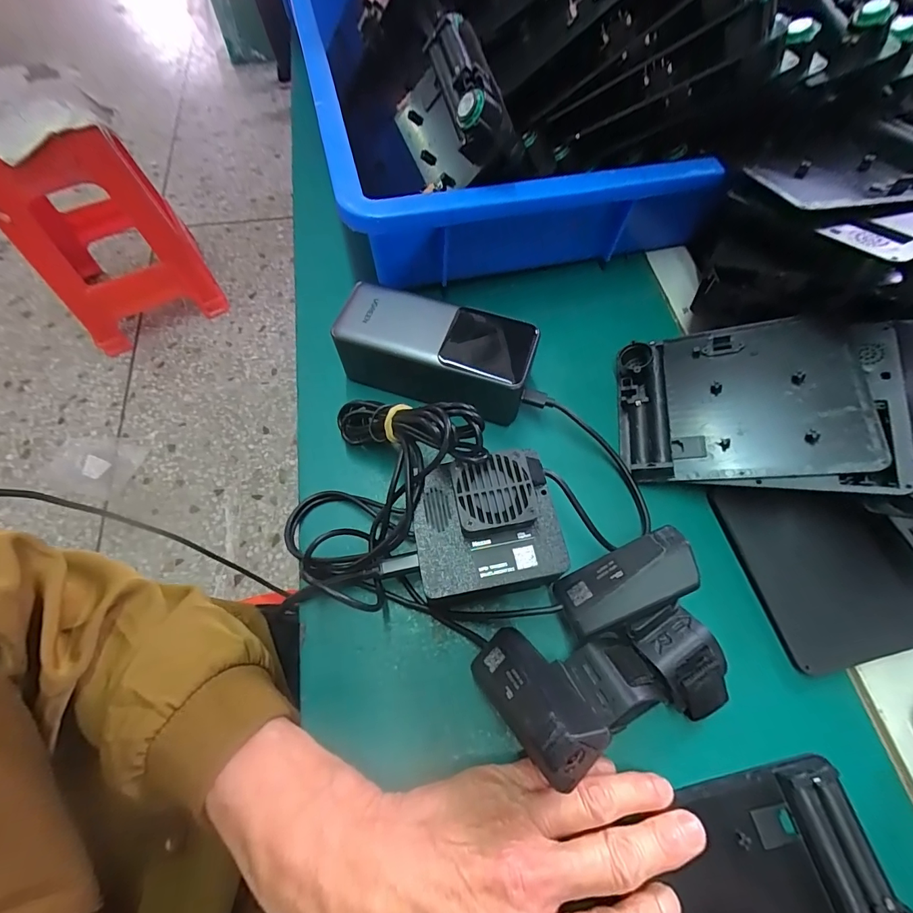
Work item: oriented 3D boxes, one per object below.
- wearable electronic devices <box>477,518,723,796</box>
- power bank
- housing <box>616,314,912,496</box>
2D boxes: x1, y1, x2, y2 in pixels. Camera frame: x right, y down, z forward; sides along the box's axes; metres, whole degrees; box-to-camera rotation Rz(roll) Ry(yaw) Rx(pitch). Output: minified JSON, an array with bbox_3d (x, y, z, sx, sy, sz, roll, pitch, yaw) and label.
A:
[{"bbox_3d":[0.071,0.098,0.211,0.118,0.058,0.084,-19,66,-10],"label":"wearable electronic devices"},{"bbox_3d":[-0.013,-0.068,0.288,0.127,0.052,0.057,13,64,5],"label":"power bank"},{"bbox_3d":[0.181,-0.037,0.269,0.146,0.014,0.113,3,67,24],"label":"housing"}]

